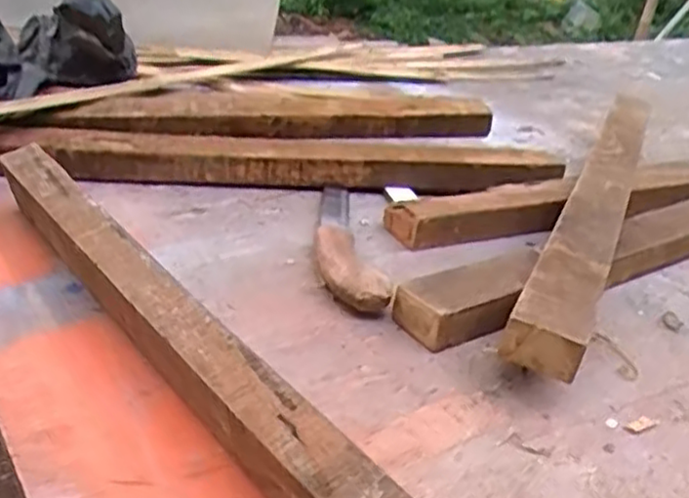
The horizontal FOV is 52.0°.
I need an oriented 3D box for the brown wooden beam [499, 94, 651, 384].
[{"bbox_3d":[0.302,-0.072,0.817,0.063,0.042,0.756,18,30,19],"label":"brown wooden beam"}]

